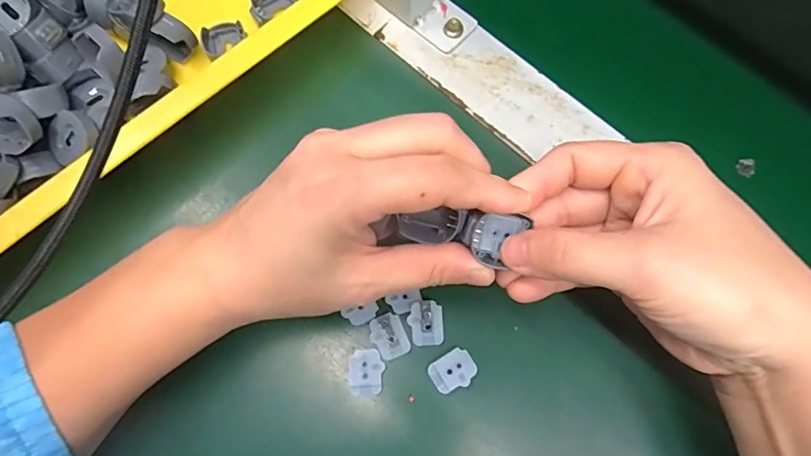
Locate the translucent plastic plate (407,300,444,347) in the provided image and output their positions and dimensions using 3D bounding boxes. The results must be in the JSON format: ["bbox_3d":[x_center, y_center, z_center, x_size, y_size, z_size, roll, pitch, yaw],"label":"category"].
[{"bbox_3d":[0.010,0.047,0.247,0.017,0.004,0.021,-4,73,-2],"label":"translucent plastic plate"}]

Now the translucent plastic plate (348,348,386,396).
[{"bbox_3d":[-0.019,0.069,0.239,0.016,0.004,0.021,0,73,-1],"label":"translucent plastic plate"}]

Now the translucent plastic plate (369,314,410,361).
[{"bbox_3d":[-0.008,0.054,0.245,0.016,0.004,0.021,-22,75,-7],"label":"translucent plastic plate"}]

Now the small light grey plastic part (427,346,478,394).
[{"bbox_3d":[0.023,0.070,0.242,0.022,0.004,0.017,-33,76,-10],"label":"small light grey plastic part"}]

